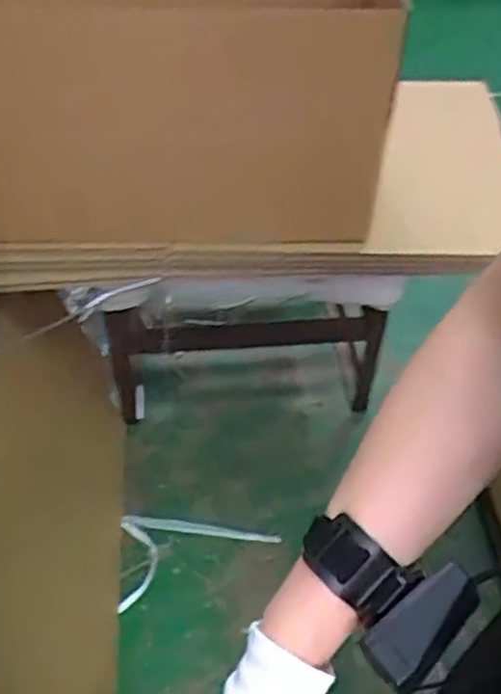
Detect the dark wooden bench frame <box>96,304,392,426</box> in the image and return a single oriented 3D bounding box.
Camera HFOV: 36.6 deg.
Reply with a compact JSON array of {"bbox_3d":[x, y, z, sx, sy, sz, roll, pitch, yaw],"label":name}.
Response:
[{"bbox_3d":[-0.013,0.002,1.679,0.598,0.278,0.175,-5,48,-7],"label":"dark wooden bench frame"}]

